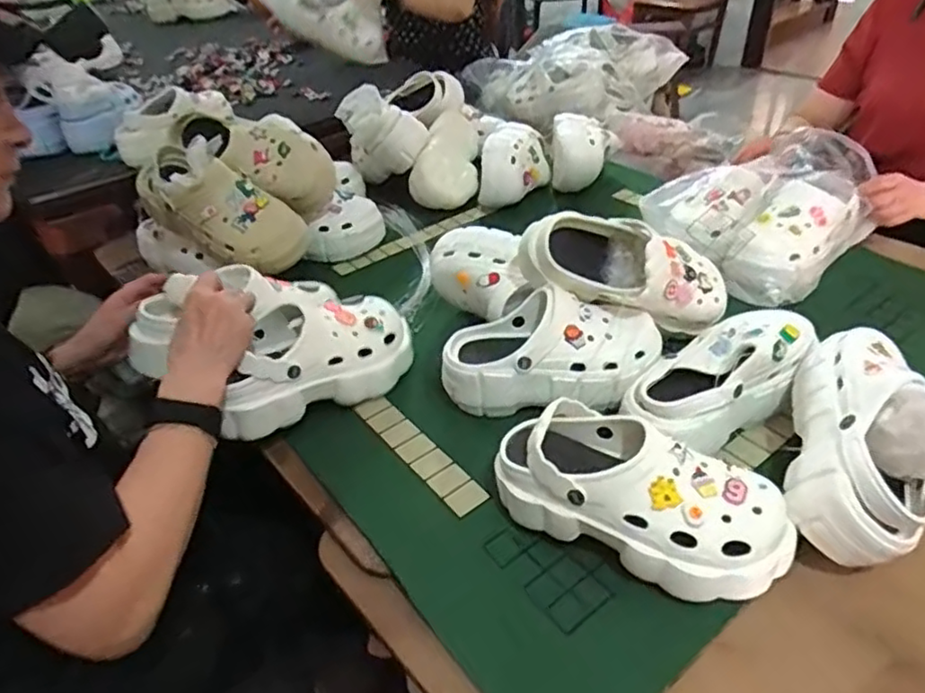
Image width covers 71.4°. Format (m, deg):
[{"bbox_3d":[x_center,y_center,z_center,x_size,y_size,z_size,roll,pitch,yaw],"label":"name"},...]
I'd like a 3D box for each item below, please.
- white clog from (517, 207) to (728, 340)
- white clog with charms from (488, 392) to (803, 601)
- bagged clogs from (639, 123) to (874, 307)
[{"bbox_3d":[0.196,-0.085,0.771,0.259,0.103,0.095,17,38,-9],"label":"white clog"},{"bbox_3d":[0.157,0.133,0.578,0.256,0.083,0.107,17,43,25],"label":"white clog with charms"},{"bbox_3d":[0.459,-0.203,0.957,0.311,0.116,0.247,-20,41,-19],"label":"bagged clogs"}]

